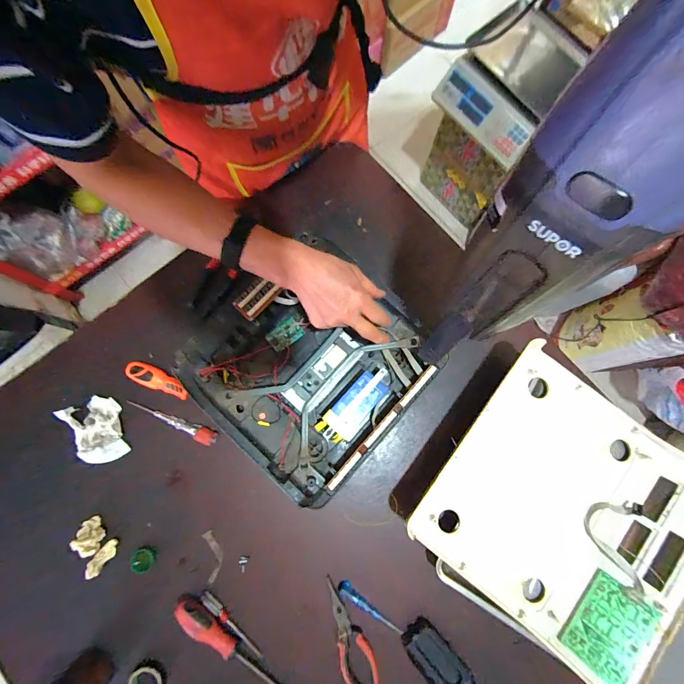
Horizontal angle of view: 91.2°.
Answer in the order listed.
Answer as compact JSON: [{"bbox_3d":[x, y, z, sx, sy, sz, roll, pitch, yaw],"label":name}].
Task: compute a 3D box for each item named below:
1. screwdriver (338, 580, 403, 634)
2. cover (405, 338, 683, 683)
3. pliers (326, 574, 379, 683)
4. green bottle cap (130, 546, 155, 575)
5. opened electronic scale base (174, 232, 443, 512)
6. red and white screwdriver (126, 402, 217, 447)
[{"bbox_3d":[0.041,0.400,0.497,0.113,0.014,0.017,39,81,5],"label":"screwdriver"},{"bbox_3d":[0.312,0.232,0.474,0.349,0.056,0.341,38,81,5],"label":"cover"},{"bbox_3d":[0.015,0.433,0.486,0.048,0.020,0.160,-14,80,-4],"label":"pliers"},{"bbox_3d":[-0.296,0.324,0.498,0.032,0.018,0.033,0,80,-1],"label":"green bottle cap"},{"bbox_3d":[-0.056,0.029,0.523,0.321,0.050,0.308,42,82,6],"label":"opened electronic scale base"},{"bbox_3d":[-0.273,0.126,0.531,0.153,0.020,0.023,21,80,2],"label":"red and white screwdriver"}]

